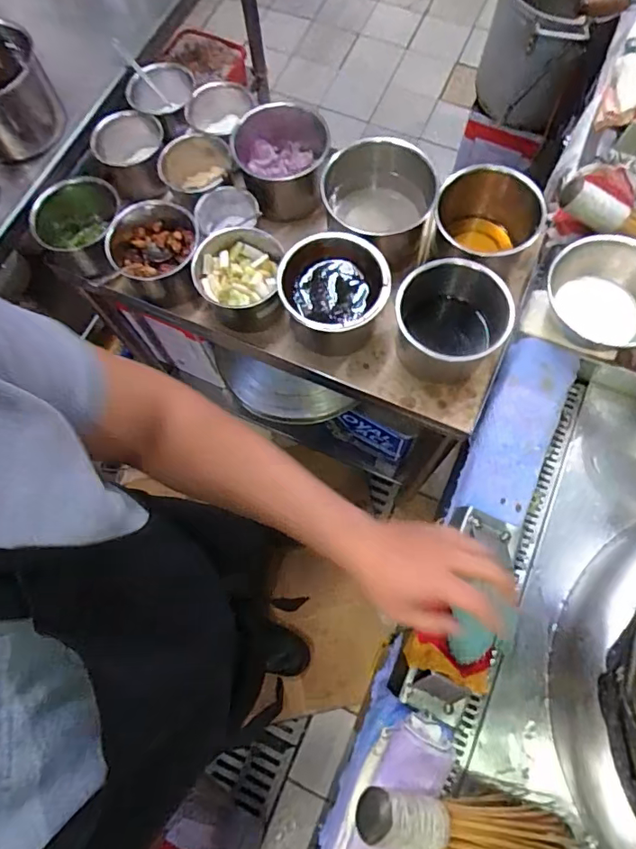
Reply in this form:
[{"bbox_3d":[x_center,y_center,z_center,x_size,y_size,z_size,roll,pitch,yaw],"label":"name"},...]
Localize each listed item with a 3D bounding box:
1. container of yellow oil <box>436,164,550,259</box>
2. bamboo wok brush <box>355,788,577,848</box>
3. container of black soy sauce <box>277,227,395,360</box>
[{"bbox_3d":[0.253,-0.295,0.792,0.152,0.116,0.155,19,74,8],"label":"container of yellow oil"},{"bbox_3d":[0.172,0.447,0.553,0.297,0.050,0.074,28,73,-21],"label":"bamboo wok brush"},{"bbox_3d":[0.026,-0.188,0.789,0.156,0.124,0.157,11,73,6],"label":"container of black soy sauce"}]

